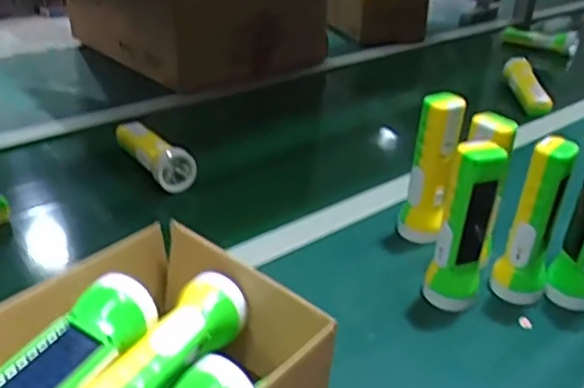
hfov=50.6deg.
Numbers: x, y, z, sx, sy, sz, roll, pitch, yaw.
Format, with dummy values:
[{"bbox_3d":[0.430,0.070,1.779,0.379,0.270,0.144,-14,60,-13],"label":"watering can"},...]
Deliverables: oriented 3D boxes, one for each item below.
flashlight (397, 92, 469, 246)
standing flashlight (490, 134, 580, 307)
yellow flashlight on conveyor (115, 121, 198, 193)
[{"bbox_3d":[0.152,-0.023,0.678,0.050,0.168,0.040,11,31,11],"label":"flashlight"},{"bbox_3d":[0.232,0.031,0.592,0.048,0.167,0.043,19,33,24],"label":"standing flashlight"},{"bbox_3d":[-0.192,-0.054,0.842,0.047,0.056,0.178,-18,37,-33],"label":"yellow flashlight on conveyor"}]

